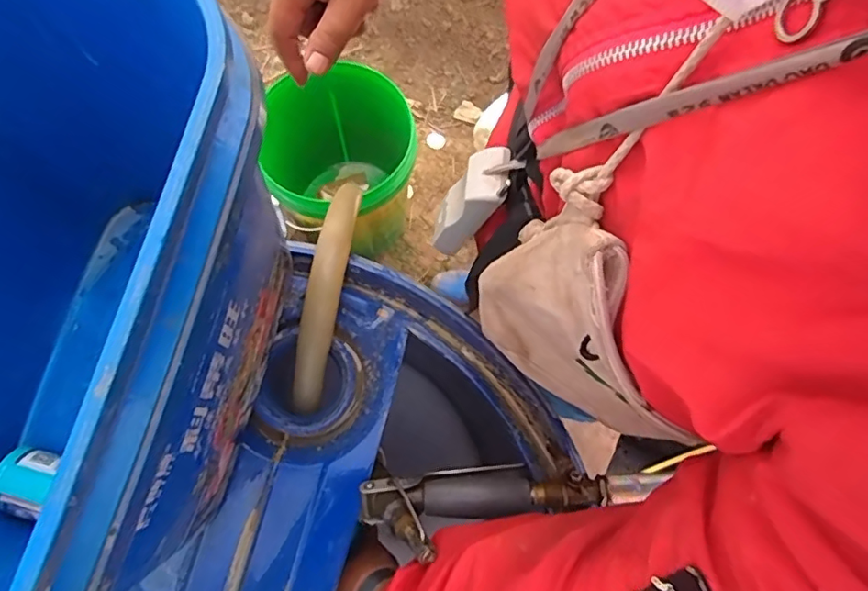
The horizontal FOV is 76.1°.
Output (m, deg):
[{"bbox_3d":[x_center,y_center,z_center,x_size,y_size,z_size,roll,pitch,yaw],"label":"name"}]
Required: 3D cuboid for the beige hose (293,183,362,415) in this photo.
[{"bbox_3d":[-0.087,-0.006,0.458,0.026,0.043,0.197,9,76,3],"label":"beige hose"}]

